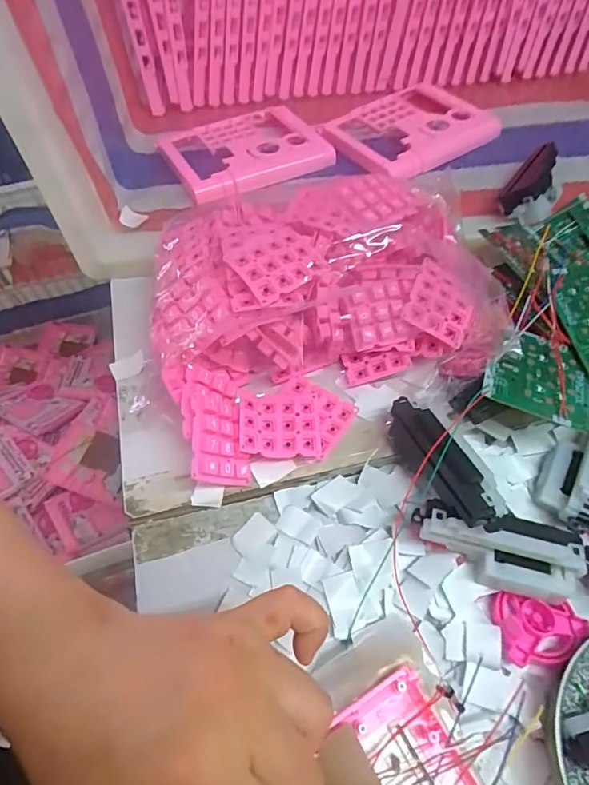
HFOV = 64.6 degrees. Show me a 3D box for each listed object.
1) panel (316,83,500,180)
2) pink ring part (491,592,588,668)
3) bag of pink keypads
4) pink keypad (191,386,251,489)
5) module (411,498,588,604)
[{"bbox_3d":[0.132,-0.299,0.528,0.180,0.021,0.135,-32,63,-17],"label":"panel"},{"bbox_3d":[0.151,0.142,0.283,0.054,0.008,0.038,-6,58,-3],"label":"pink ring part"},{"bbox_3d":[0.021,-0.086,0.367,0.254,0.078,0.161,-6,58,-3],"label":"bag of pink keypads"},{"bbox_3d":[-0.052,0.029,0.325,0.016,0.045,0.069,-25,62,37],"label":"pink keypad"},{"bbox_3d":[0.125,0.098,0.290,0.098,0.039,0.039,14,59,9],"label":"module"}]

